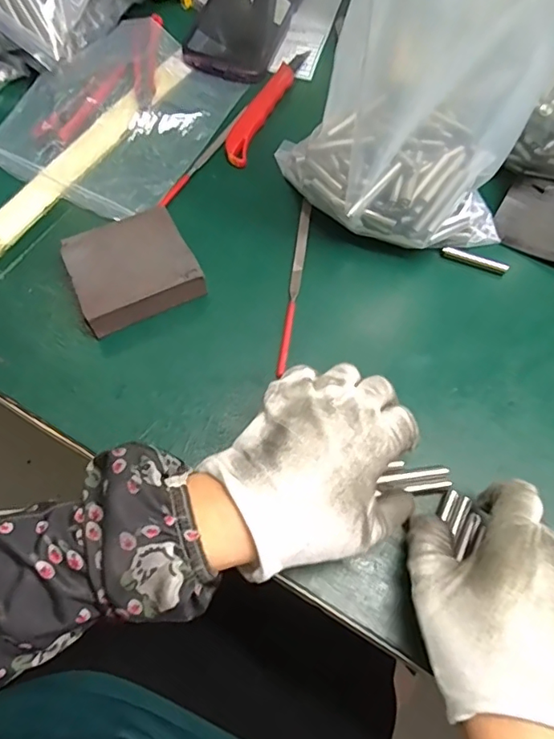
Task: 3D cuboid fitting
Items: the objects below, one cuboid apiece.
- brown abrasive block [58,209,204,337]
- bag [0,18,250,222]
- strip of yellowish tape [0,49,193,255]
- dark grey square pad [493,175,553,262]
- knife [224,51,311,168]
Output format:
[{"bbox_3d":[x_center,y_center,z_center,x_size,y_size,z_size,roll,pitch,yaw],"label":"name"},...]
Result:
[{"bbox_3d":[-0.101,-0.069,0.363,0.079,0.027,0.067,-26,68,-14],"label":"brown abrasive block"},{"bbox_3d":[-0.127,-0.222,0.446,0.151,0.015,0.208,25,66,10],"label":"bag"},{"bbox_3d":[-0.170,-0.153,0.414,0.028,0.009,0.327,29,66,12],"label":"strip of yellowish tape"},{"bbox_3d":[0.203,-0.115,0.399,0.064,0.005,0.063,28,81,14],"label":"dark grey square pad"},{"bbox_3d":[-0.010,-0.233,0.457,0.023,0.010,0.154,20,65,7],"label":"knife"}]

